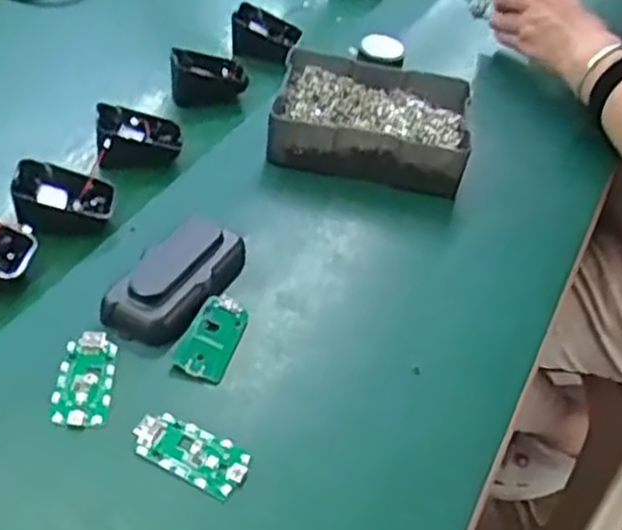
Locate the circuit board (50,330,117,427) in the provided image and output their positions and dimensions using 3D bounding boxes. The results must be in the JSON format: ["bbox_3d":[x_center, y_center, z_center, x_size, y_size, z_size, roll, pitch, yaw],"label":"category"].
[{"bbox_3d":[-0.131,0.064,0.457,0.031,0.004,0.065,2,42,-4],"label":"circuit board"}]

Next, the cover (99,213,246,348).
[{"bbox_3d":[-0.085,0.009,0.509,0.049,0.025,0.100,20,44,15],"label":"cover"}]

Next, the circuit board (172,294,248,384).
[{"bbox_3d":[-0.060,0.043,0.490,0.031,0.004,0.064,28,43,-5],"label":"circuit board"}]

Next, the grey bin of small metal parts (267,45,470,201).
[{"bbox_3d":[0.051,-0.122,0.660,0.157,0.044,0.123,9,42,3],"label":"grey bin of small metal parts"}]

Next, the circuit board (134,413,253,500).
[{"bbox_3d":[-0.065,0.101,0.430,0.063,0.004,0.031,19,44,15],"label":"circuit board"}]

